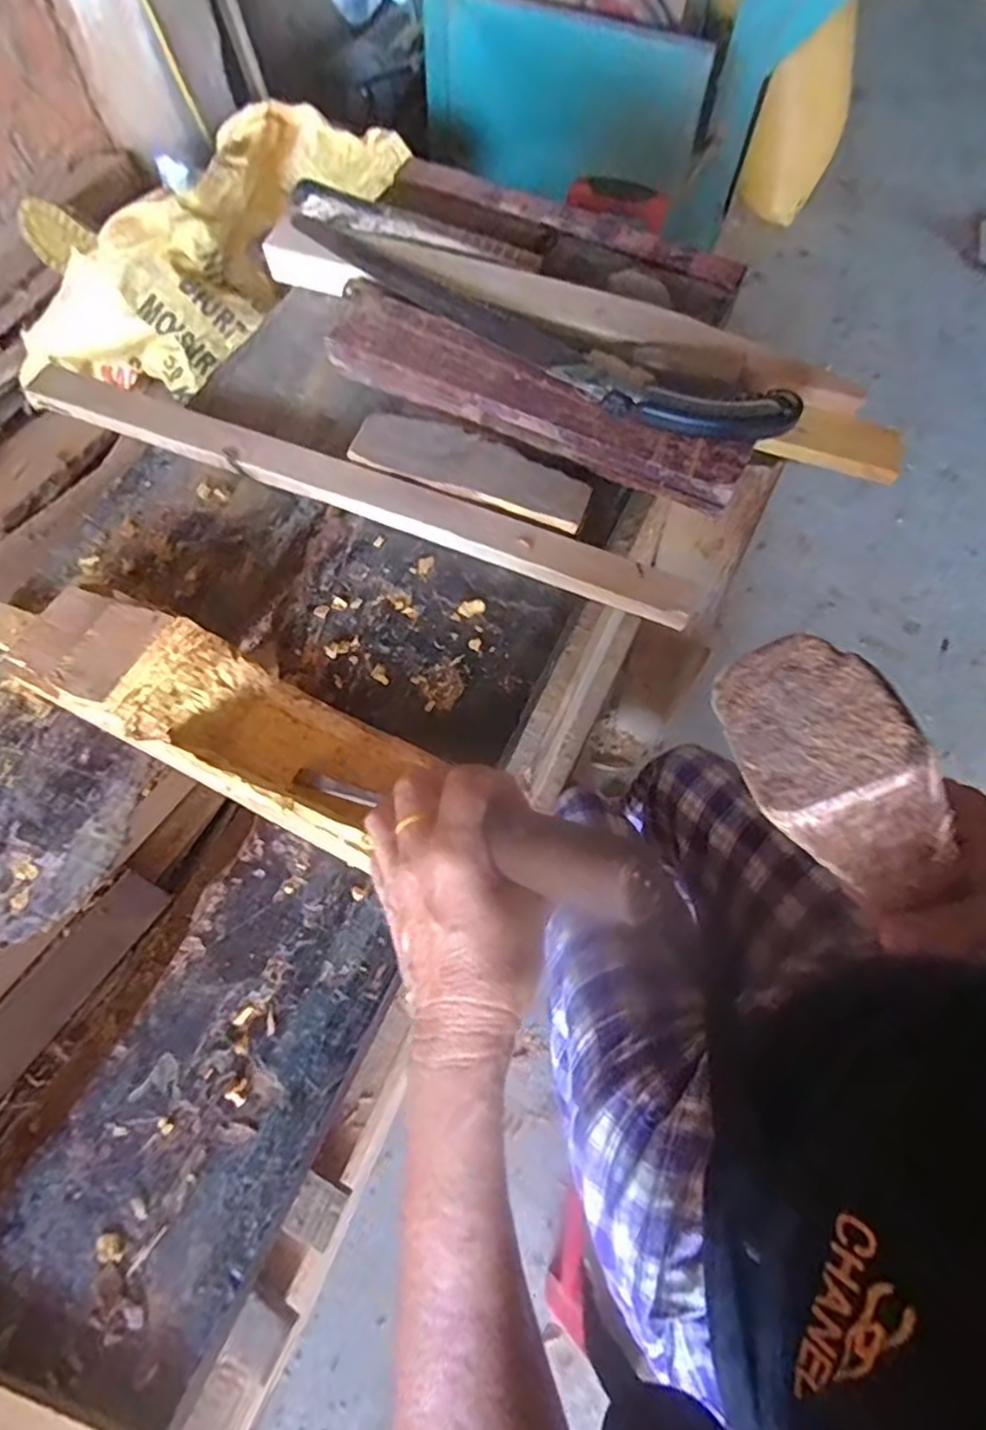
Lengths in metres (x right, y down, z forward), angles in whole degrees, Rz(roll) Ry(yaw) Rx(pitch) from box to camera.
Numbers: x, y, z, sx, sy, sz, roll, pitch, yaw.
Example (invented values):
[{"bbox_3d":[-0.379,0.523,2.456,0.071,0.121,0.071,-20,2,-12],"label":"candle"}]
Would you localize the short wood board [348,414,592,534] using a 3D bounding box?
[{"bbox_3d":[-0.016,-0.200,0.554,0.193,0.017,0.056,19,67,7],"label":"short wood board"}]

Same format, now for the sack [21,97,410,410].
[{"bbox_3d":[-0.447,-0.794,1.157,0.249,0.195,0.710,27,68,11],"label":"sack"}]

